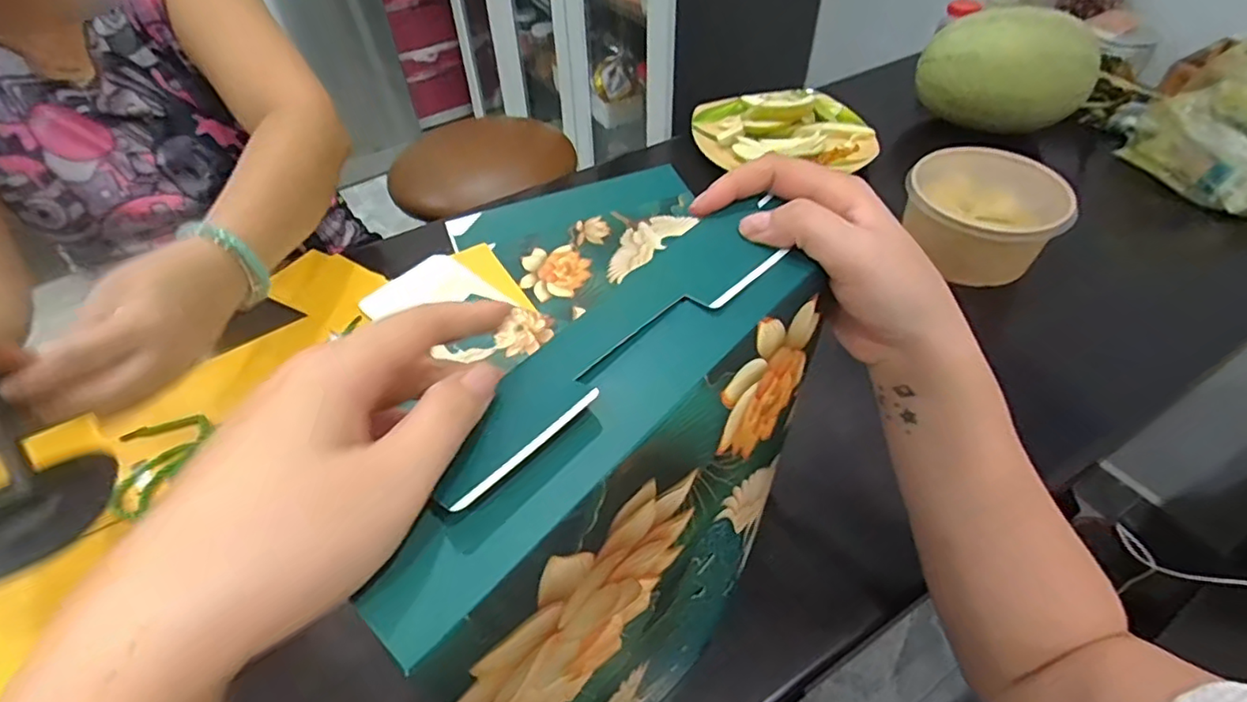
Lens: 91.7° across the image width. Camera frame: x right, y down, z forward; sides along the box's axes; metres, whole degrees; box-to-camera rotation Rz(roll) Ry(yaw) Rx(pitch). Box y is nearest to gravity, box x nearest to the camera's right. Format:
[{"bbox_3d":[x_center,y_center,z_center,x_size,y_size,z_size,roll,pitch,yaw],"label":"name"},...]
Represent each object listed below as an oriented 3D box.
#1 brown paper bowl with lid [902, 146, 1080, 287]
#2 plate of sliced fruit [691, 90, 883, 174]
[{"bbox_3d":[0.355,-0.133,0.609,0.144,0.088,0.131,-1,48,1],"label":"brown paper bowl with lid"},{"bbox_3d":[0.204,-0.295,0.796,0.224,0.042,0.181,1,48,3],"label":"plate of sliced fruit"}]

